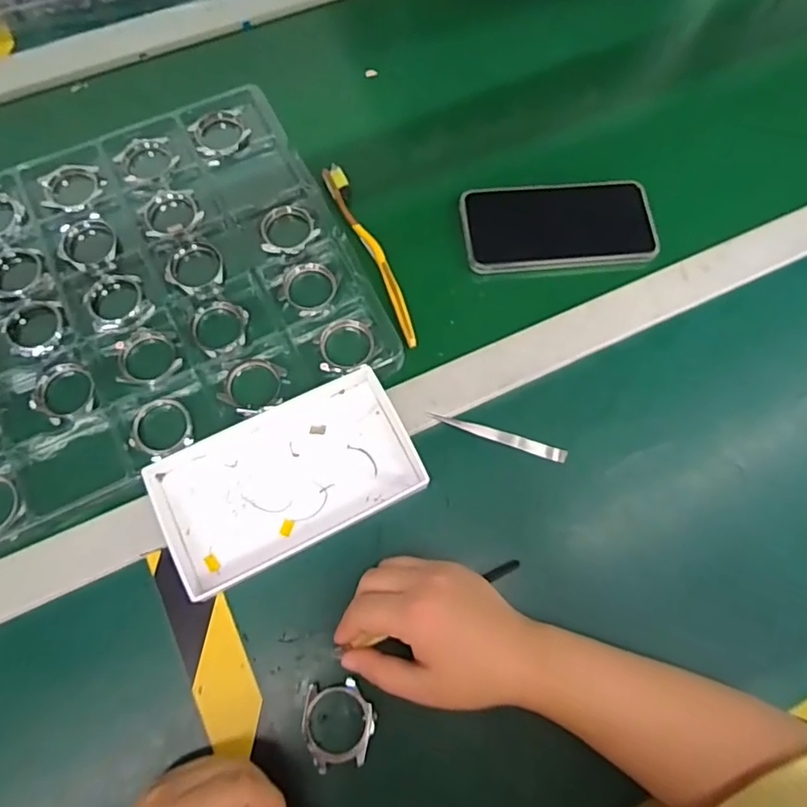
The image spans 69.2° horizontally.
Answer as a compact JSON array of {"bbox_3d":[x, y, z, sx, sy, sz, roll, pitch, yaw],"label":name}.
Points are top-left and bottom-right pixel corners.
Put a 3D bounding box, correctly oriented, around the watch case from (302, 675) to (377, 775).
[{"bbox_3d":[-0.041,0.206,0.378,0.046,0.016,0.050,-7,72,-4],"label":"watch case"}]

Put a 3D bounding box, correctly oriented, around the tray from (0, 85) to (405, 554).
[{"bbox_3d":[-0.258,-0.072,0.456,0.433,0.021,0.302,-27,75,-10],"label":"tray"}]

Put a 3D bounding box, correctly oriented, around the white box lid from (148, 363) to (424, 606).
[{"bbox_3d":[-0.083,0.051,0.422,0.180,0.023,0.103,-25,74,-10],"label":"white box lid"}]

